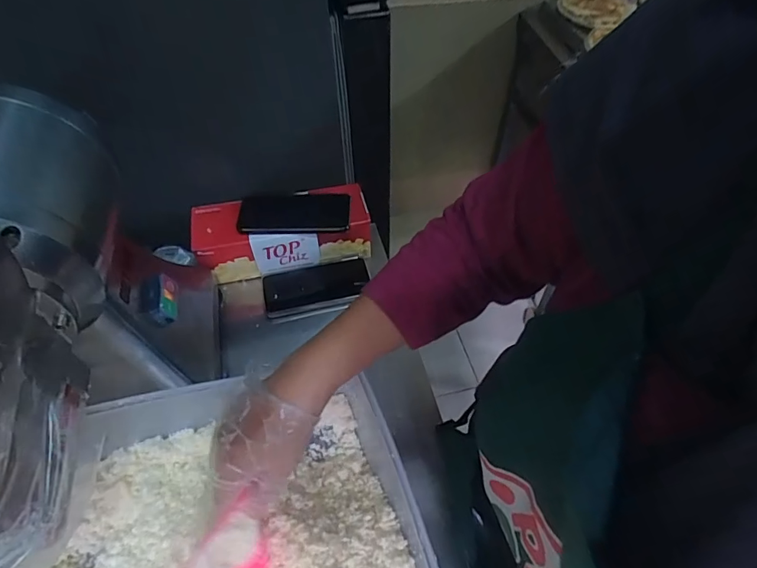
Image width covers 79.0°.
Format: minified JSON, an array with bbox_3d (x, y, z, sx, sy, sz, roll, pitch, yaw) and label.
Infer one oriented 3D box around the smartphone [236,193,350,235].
[{"bbox_3d":[-0.126,-0.112,0.687,0.161,0.013,0.089,0,53,0],"label":"smartphone"}]

